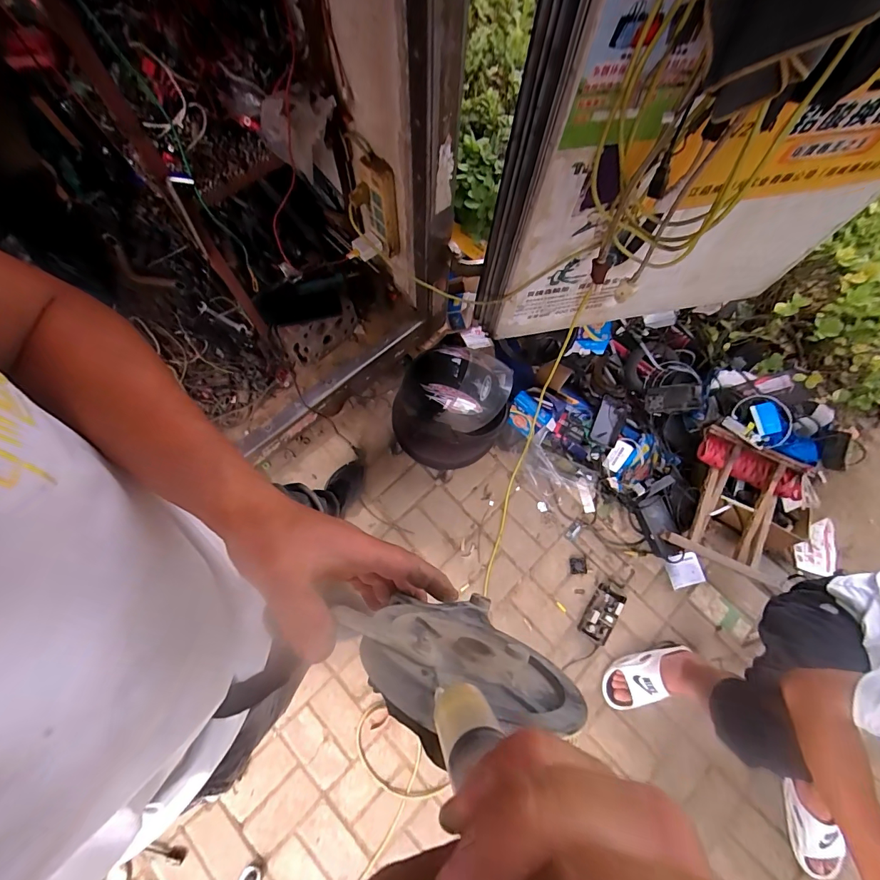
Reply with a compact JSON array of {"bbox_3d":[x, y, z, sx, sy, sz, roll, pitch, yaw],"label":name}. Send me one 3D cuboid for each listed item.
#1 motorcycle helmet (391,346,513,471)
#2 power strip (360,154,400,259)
[{"bbox_3d":[0.019,-0.083,1.126,0.301,0.255,0.256,22,72,6],"label":"motorcycle helmet"},{"bbox_3d":[-0.136,-0.541,0.962,0.094,0.204,0.044,42,75,12],"label":"power strip"}]

